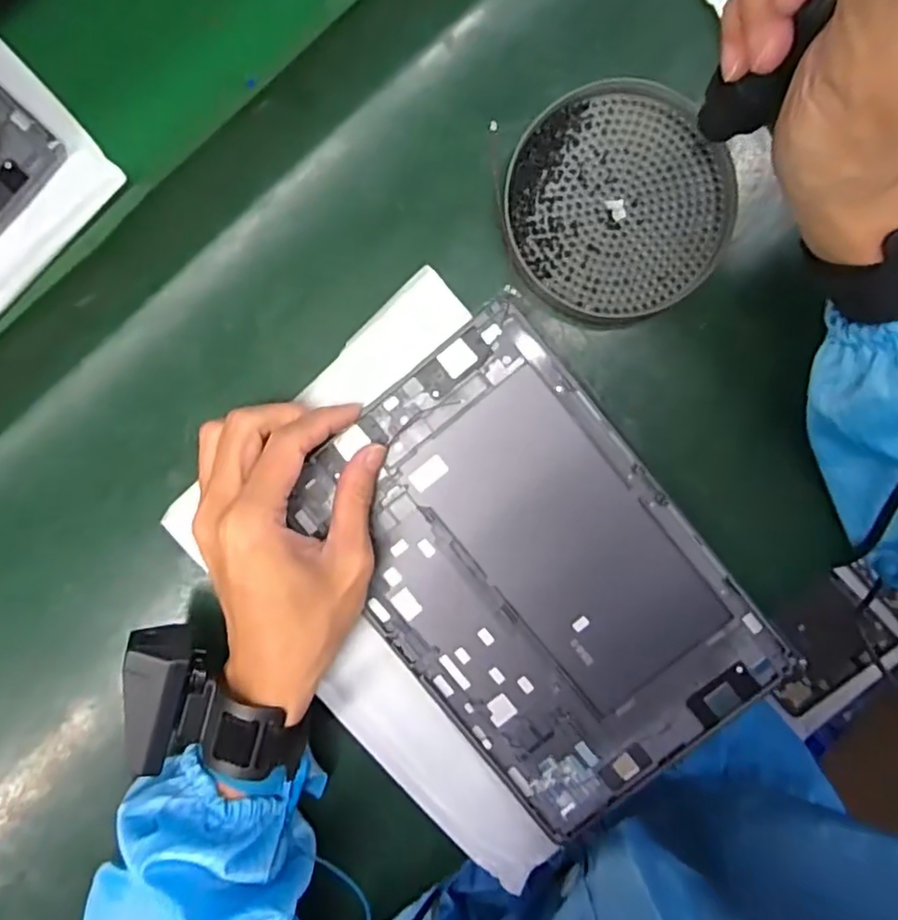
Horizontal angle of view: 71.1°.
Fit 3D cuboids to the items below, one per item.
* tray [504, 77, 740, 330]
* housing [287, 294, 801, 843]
[{"bbox_3d":[0.087,-0.129,0.318,0.111,0.013,0.113,0,92,3],"label":"tray"},{"bbox_3d":[0.047,0.063,0.340,0.163,0.015,0.254,-39,89,4],"label":"housing"}]

